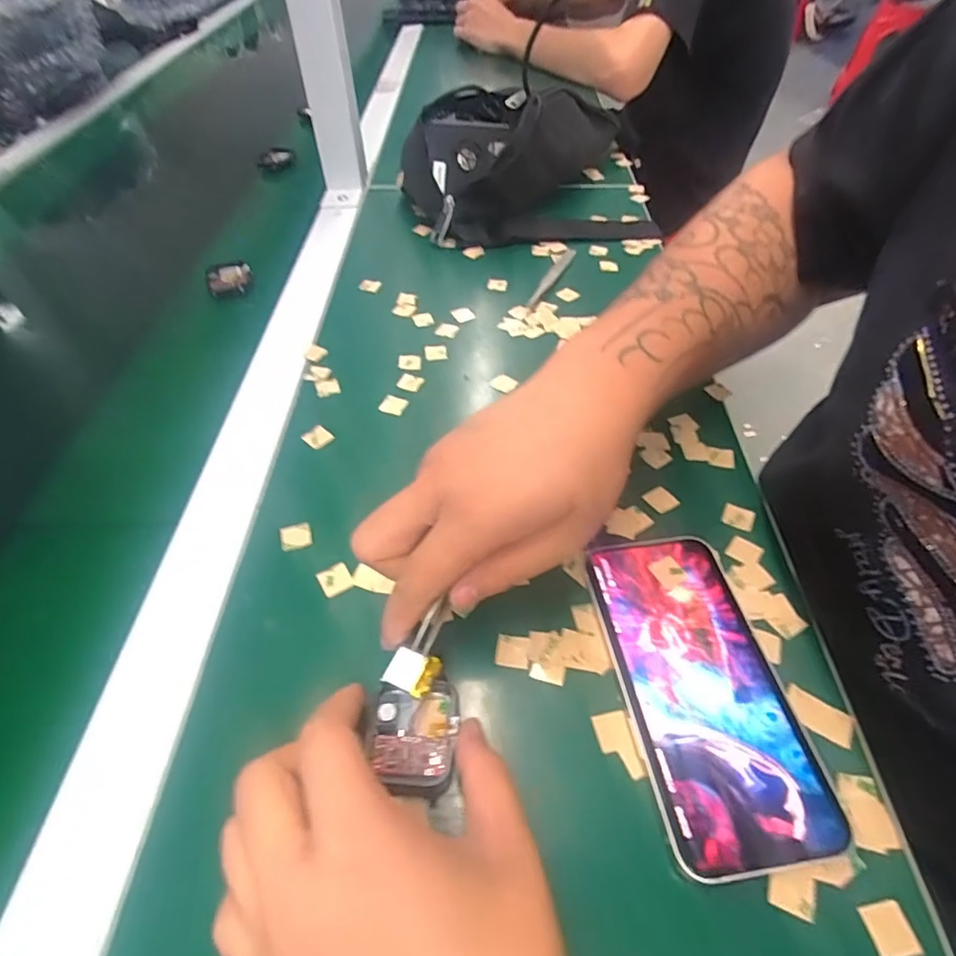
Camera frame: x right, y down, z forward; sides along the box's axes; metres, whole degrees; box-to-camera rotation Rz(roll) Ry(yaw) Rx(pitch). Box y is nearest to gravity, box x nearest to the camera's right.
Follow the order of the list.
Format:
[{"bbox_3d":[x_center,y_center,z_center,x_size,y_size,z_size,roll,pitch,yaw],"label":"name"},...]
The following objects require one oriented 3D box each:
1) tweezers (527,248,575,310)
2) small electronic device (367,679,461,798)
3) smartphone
[{"bbox_3d":[0.065,-0.177,0.479,0.012,0.005,0.108,18,52,17],"label":"tweezers"},{"bbox_3d":[-0.027,0.108,0.233,0.037,0.012,0.042,5,50,7],"label":"small electronic device"},{"bbox_3d":[0.099,0.091,0.251,0.069,0.011,0.143,-7,49,-4],"label":"smartphone"}]

